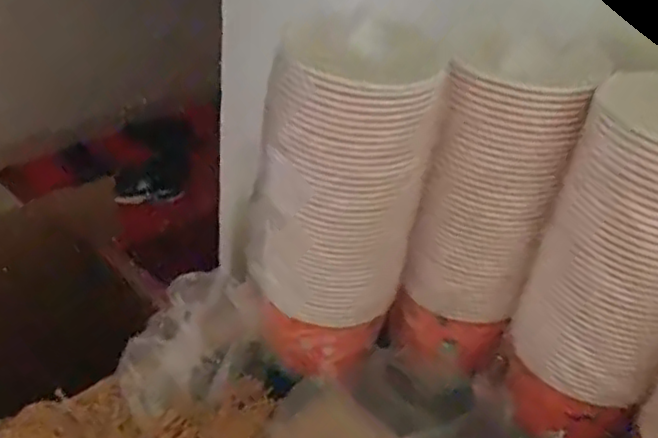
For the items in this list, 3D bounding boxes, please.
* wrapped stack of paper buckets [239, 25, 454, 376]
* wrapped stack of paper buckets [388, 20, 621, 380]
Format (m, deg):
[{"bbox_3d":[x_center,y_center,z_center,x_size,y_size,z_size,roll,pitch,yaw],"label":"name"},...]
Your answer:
[{"bbox_3d":[0.002,0.009,0.735,0.143,0.371,0.127,-20,44,-33],"label":"wrapped stack of paper buckets"},{"bbox_3d":[0.177,-0.014,0.752,0.135,0.380,0.148,17,37,12],"label":"wrapped stack of paper buckets"}]

